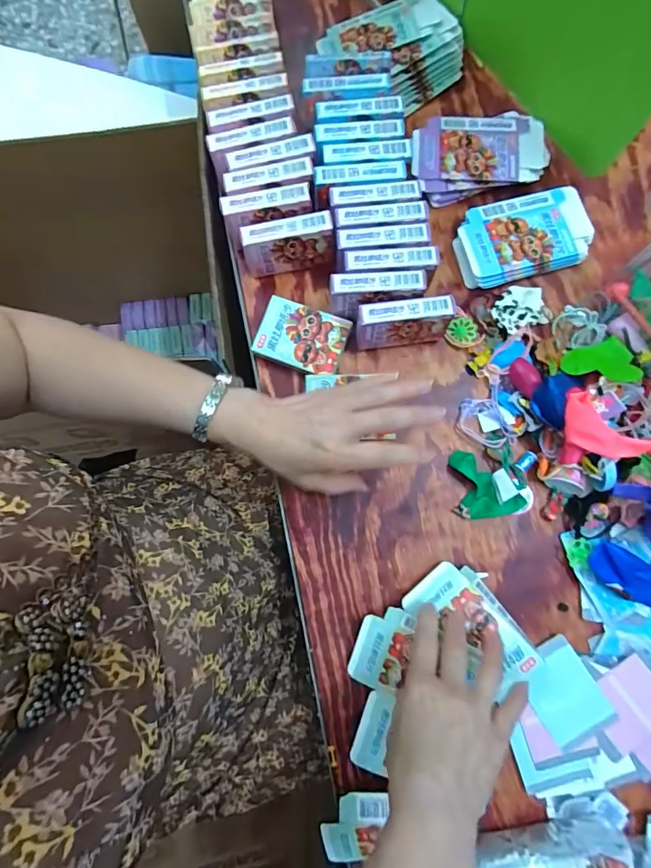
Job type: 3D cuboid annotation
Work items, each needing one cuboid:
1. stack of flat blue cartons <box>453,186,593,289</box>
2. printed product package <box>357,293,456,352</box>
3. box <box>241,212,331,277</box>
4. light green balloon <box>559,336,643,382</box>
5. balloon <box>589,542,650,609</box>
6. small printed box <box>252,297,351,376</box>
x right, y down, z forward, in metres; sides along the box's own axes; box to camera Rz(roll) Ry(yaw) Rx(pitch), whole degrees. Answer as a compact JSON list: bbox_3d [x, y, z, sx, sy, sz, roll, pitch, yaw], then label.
[{"bbox_3d":[0.222,-0.221,0.492,0.148,0.027,0.088,-16,80,-2],"label":"stack of flat blue cartons"},{"bbox_3d":[0.079,-0.112,0.453,0.093,0.064,0.027,-5,80,-1],"label":"printed product package"},{"bbox_3d":[-0.039,-0.199,0.472,0.092,0.067,0.024,-9,80,-1],"label":"box"},{"bbox_3d":[0.281,-0.069,0.443,0.068,0.011,0.068,-16,42,4],"label":"light green balloon"},{"bbox_3d":[0.319,0.151,0.435,0.119,0.018,0.036,30,81,5],"label":"balloon"},{"bbox_3d":[-0.025,-0.101,0.473,0.092,0.024,0.068,20,81,4],"label":"small printed box"}]

